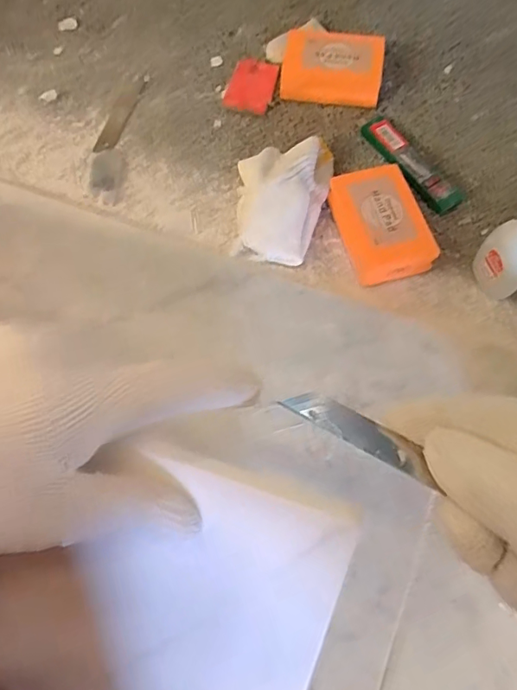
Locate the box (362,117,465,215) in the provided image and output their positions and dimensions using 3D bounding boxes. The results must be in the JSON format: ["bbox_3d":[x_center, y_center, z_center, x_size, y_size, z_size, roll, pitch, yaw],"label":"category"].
[{"bbox_3d":[0.136,-0.163,0.455,0.029,0.014,0.114,-36,71,-13],"label":"box"}]

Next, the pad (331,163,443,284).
[{"bbox_3d":[0.097,-0.098,0.417,0.062,0.034,0.092,-16,68,-6],"label":"pad"}]

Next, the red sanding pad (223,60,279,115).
[{"bbox_3d":[-0.006,-0.256,0.503,0.042,0.009,0.067,13,68,6],"label":"red sanding pad"}]

